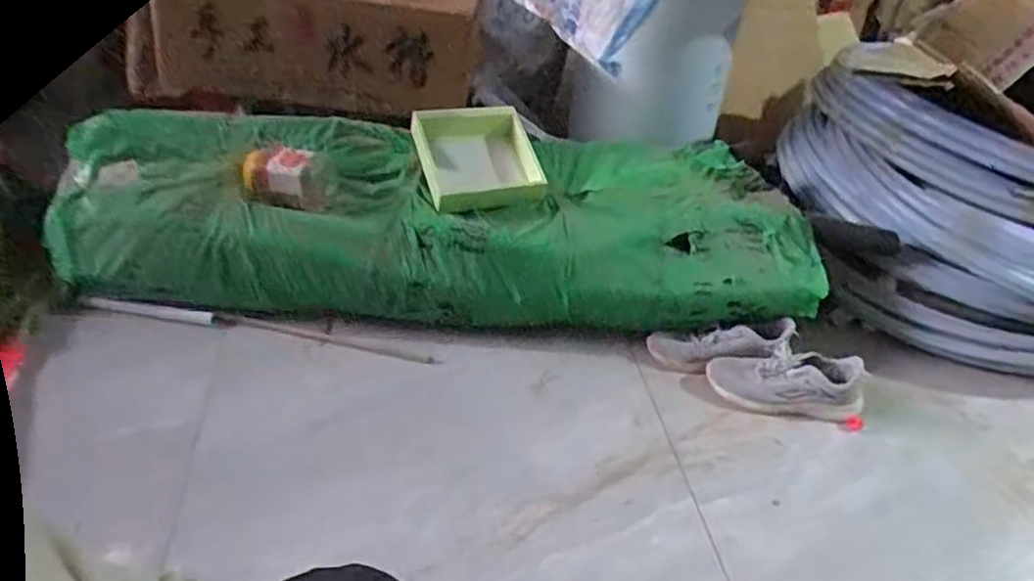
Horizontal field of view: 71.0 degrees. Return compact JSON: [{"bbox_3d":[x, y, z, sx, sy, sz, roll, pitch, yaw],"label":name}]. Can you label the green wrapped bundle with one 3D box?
[{"bbox_3d":[-0.129,-0.160,1.488,1.438,0.288,0.464,6,36,0],"label":"green wrapped bundle"}]

